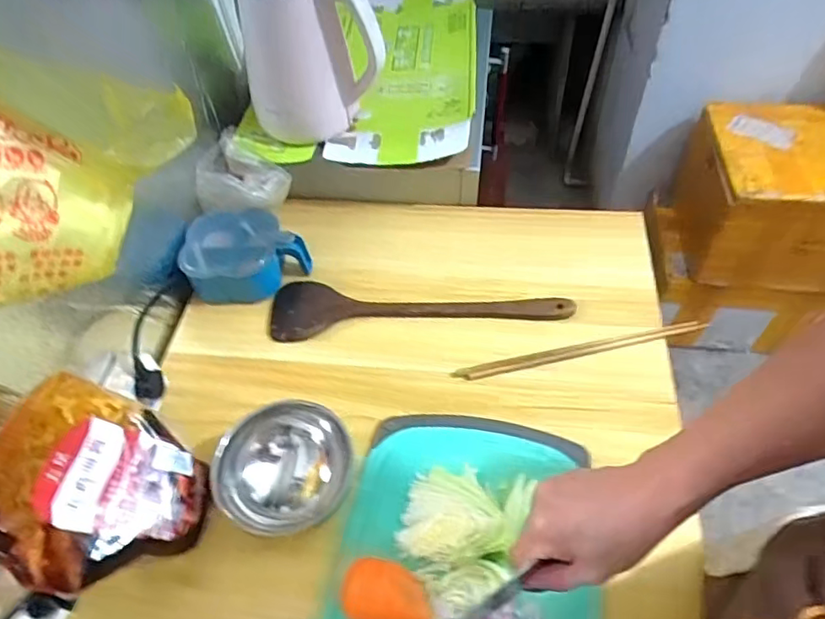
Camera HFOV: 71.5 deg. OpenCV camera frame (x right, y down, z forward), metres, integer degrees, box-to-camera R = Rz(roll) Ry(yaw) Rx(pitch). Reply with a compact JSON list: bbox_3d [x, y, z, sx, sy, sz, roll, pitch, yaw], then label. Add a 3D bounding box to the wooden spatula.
[{"bbox_3d":[0.010,-0.007,0.718,0.372,0.011,0.087,-3,52,2],"label":"wooden spatula"}]

